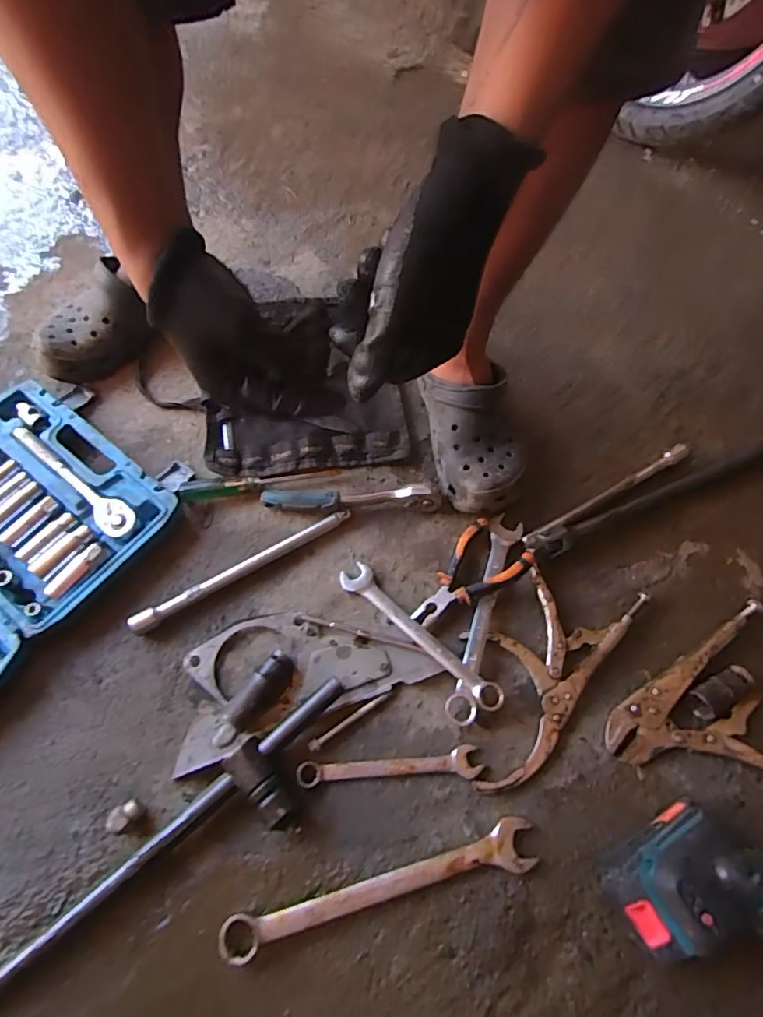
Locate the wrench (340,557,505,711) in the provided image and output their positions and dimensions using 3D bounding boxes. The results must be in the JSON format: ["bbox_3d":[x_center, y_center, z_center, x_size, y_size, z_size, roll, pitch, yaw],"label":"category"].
[{"bbox_3d":[0.038,0.124,0.522,0.201,0.009,0.031,37,72,22],"label":"wrench"}]

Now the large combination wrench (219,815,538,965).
[{"bbox_3d":[0.000,0.317,0.434,0.263,0.012,0.039,-11,64,-9],"label":"large combination wrench"}]

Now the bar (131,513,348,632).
[{"bbox_3d":[-0.147,0.062,0.552,0.243,0.020,0.018,-28,68,-16],"label":"bar"}]

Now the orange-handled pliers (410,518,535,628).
[{"bbox_3d":[0.099,0.074,0.535,0.076,0.026,0.134,31,65,12],"label":"orange-handled pliers"}]

